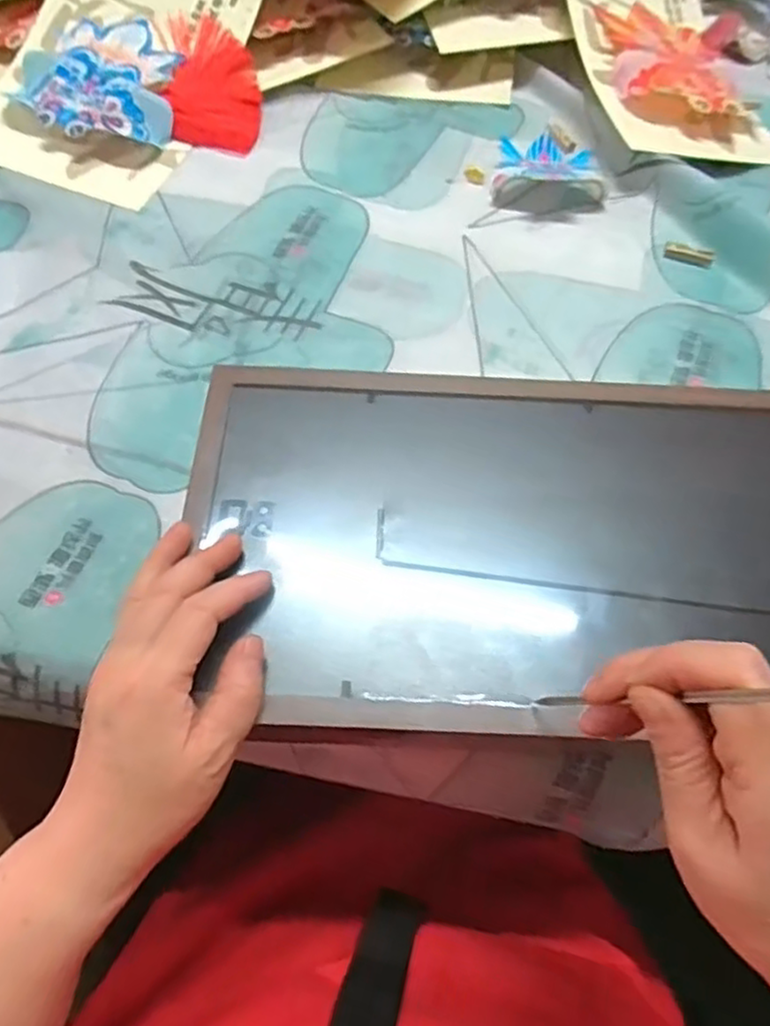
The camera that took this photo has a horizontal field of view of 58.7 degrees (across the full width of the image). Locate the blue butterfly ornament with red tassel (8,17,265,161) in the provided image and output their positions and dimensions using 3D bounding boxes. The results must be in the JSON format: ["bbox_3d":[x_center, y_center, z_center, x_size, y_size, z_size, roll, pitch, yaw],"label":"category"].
[{"bbox_3d":[-0.198,-0.352,0.562,0.182,0.032,0.121,-1,61,-2],"label":"blue butterfly ornament with red tassel"}]

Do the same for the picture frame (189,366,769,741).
[{"bbox_3d":[0.076,0.012,0.355,0.340,0.025,0.197,2,63,-2],"label":"picture frame"}]

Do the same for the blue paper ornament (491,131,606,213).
[{"bbox_3d":[0.133,-0.278,0.545,0.084,0.019,0.093,11,62,4],"label":"blue paper ornament"}]

